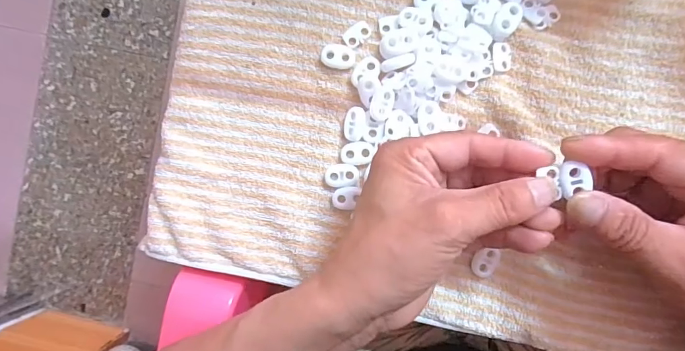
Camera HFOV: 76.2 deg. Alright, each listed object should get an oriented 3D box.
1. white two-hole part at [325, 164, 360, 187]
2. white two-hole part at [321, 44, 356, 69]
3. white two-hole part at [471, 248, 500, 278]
[{"bbox_3d":[0.000,0.000,0.291,0.022,0.006,0.015,-6,90,4],"label":"white two-hole part"},{"bbox_3d":[-0.002,-0.079,0.290,0.022,0.005,0.016,10,91,4],"label":"white two-hole part"},{"bbox_3d":[0.093,0.056,0.283,0.014,0.004,0.021,38,93,3],"label":"white two-hole part"}]

